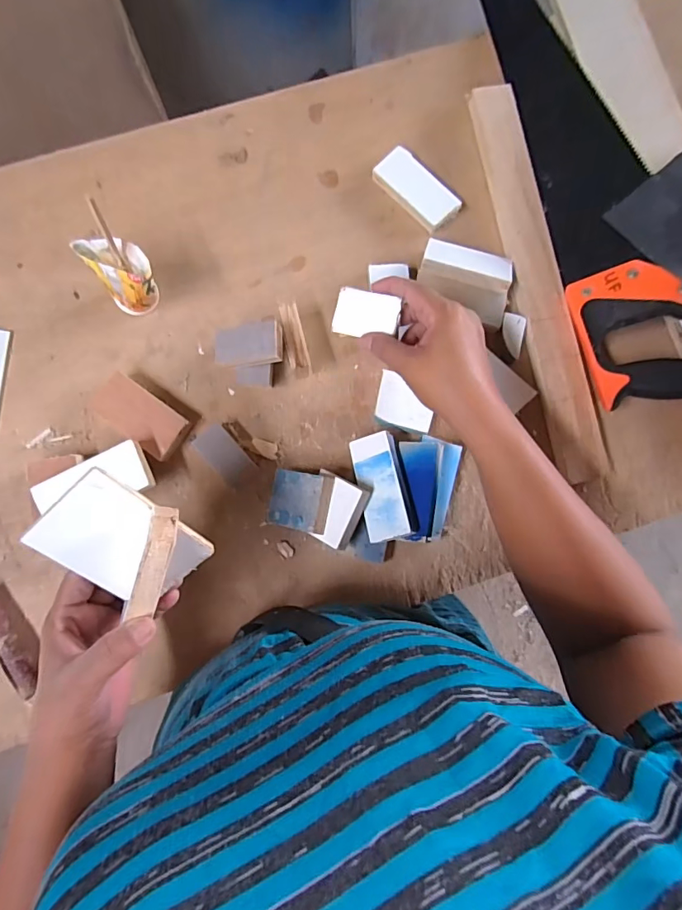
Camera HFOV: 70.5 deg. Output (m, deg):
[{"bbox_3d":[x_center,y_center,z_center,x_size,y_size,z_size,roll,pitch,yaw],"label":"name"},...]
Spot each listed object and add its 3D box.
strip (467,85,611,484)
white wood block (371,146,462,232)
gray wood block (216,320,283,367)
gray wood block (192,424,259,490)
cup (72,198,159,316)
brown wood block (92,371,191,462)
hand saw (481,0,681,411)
[{"bbox_3d":[0.190,-0.168,0.467,0.045,0.027,0.387,-11,84,-3],"label":"strip"},{"bbox_3d":[0.074,-0.260,0.475,0.043,0.014,0.083,-43,87,-6],"label":"white wood block"},{"bbox_3d":[-0.082,-0.097,0.431,0.059,0.014,0.038,-7,83,13],"label":"gray wood block"},{"bbox_3d":[-0.107,0.000,0.447,0.031,0.006,0.058,-42,87,-6],"label":"gray wood block"},{"bbox_3d":[-0.191,-0.162,0.413,0.045,0.104,0.063,-36,86,-5],"label":"cup"},{"bbox_3d":[-0.183,-0.035,0.444,0.085,0.019,0.044,36,84,2],"label":"brown wood block"},{"bbox_3d":[0.243,-0.282,0.457,0.114,0.032,0.493,-15,80,20],"label":"hand saw"}]

